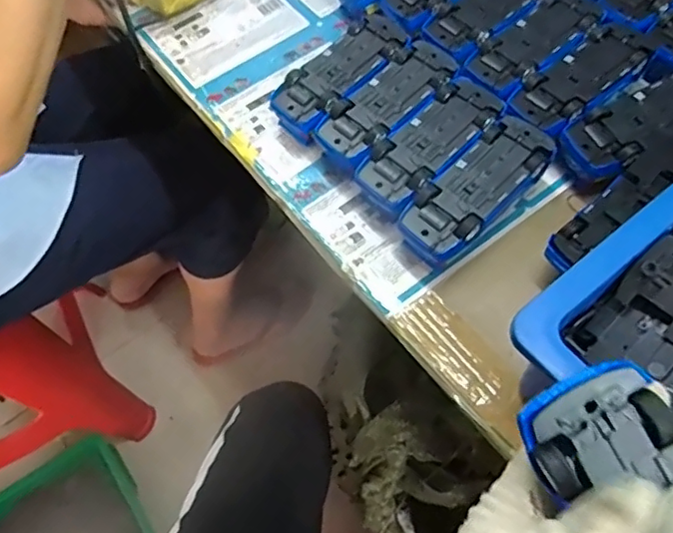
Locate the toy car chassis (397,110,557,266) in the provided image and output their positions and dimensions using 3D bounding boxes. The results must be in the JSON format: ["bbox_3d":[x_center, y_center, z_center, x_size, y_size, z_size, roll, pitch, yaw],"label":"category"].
[{"bbox_3d":[0.105,-0.053,0.446,0.130,0.051,0.052,-42,68,-18],"label":"toy car chassis"}]

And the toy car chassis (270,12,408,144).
[{"bbox_3d":[0.004,-0.160,0.511,0.060,0.048,0.132,39,70,20],"label":"toy car chassis"}]

